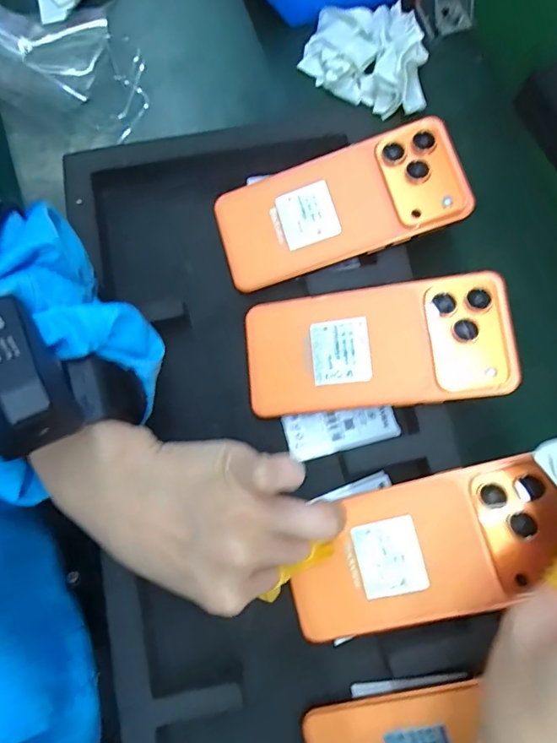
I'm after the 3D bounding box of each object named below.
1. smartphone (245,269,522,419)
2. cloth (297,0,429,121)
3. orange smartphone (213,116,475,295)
[{"bbox_3d":[0.060,-0.016,0.301,0.162,0.009,0.077,-7,76,12],"label":"smartphone"},{"bbox_3d":[0.068,-0.252,0.377,0.094,0.025,0.087,3,78,-2],"label":"cloth"},{"bbox_3d":[0.040,-0.112,0.321,0.162,0.009,0.076,-17,76,10],"label":"orange smartphone"}]

